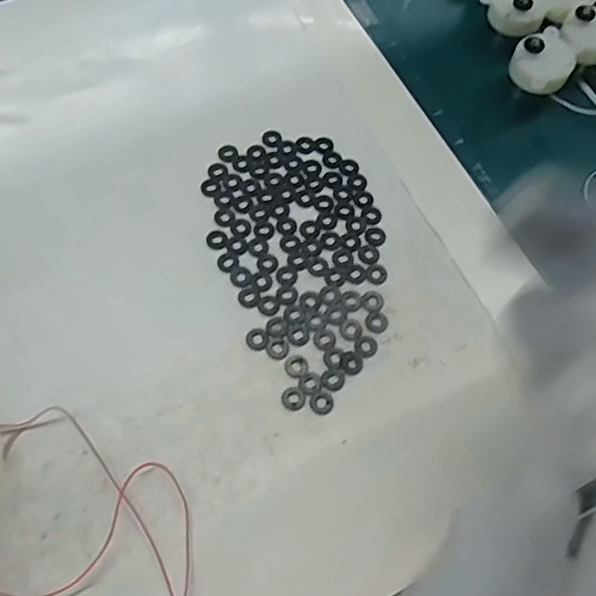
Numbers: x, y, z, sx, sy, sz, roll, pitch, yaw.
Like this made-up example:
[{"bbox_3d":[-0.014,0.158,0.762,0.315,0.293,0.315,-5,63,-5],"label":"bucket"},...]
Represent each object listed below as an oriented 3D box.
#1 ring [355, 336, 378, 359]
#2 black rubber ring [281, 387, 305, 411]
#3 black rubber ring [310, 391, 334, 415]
[{"bbox_3d":[0.032,0.022,0.266,0.010,0.004,0.011,1,67,-2],"label":"ring"},{"bbox_3d":[-0.002,0.044,0.255,0.010,0.004,0.010,1,67,-2],"label":"black rubber ring"},{"bbox_3d":[0.011,0.046,0.254,0.011,0.004,0.011,1,67,-2],"label":"black rubber ring"}]

